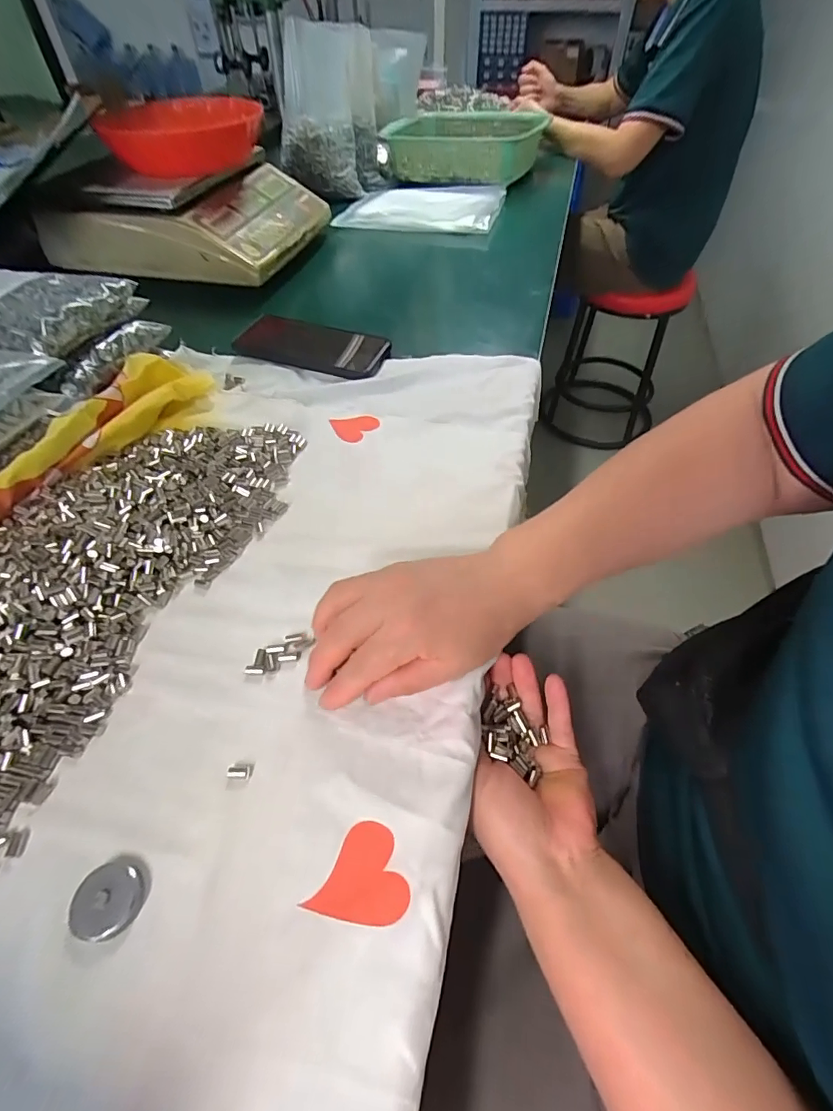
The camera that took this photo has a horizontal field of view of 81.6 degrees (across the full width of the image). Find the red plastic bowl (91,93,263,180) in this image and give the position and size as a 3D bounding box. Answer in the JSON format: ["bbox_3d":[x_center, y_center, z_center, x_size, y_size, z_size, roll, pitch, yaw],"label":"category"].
[{"bbox_3d":[-0.304,-0.554,0.636,0.190,0.054,0.192,-15,53,-11],"label":"red plastic bowl"}]

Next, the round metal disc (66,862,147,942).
[{"bbox_3d":[-0.143,0.159,0.222,0.030,0.009,0.028,0,51,0],"label":"round metal disc"}]

